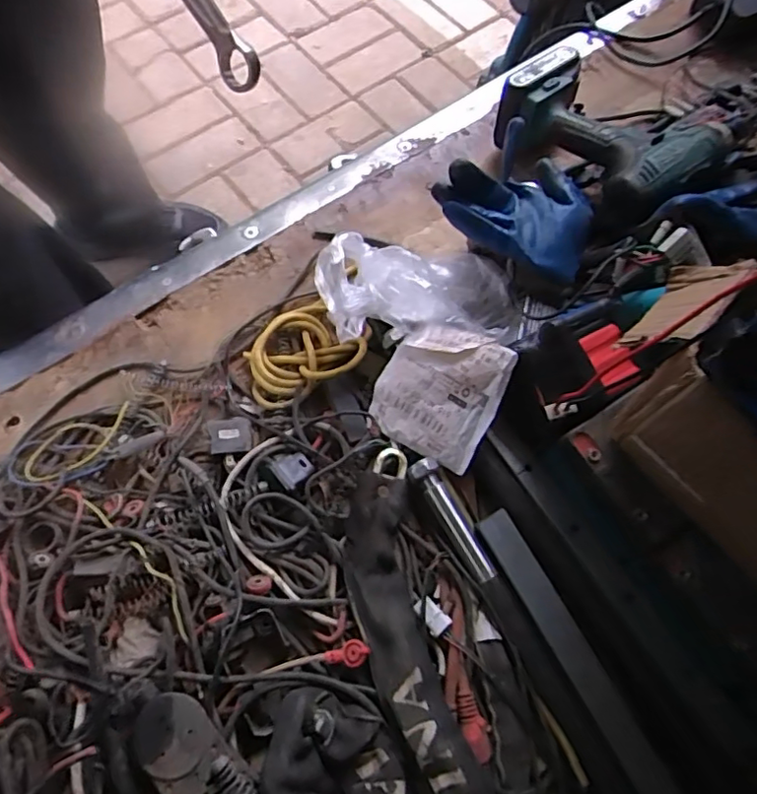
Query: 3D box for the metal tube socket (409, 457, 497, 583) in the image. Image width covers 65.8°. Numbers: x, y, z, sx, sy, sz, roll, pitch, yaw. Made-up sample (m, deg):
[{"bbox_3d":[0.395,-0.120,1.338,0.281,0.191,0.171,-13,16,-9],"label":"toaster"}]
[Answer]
[{"bbox_3d":[0.058,0.096,0.461,0.020,0.024,0.103,-26,70,-12],"label":"metal tube socket"}]

